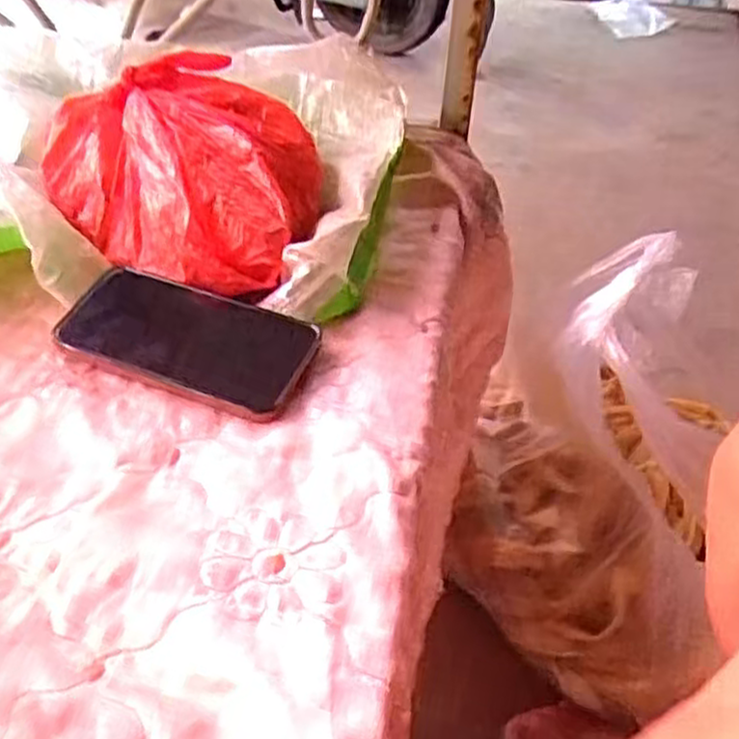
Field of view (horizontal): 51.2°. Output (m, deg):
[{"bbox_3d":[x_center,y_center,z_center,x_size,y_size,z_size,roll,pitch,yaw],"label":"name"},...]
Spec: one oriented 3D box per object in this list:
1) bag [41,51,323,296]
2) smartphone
[{"bbox_3d":[-0.127,-0.155,0.594,0.230,0.098,0.199,23,46,23],"label":"bag"},{"bbox_3d":[-0.117,-0.022,0.496,0.160,0.008,0.079,19,54,14],"label":"smartphone"}]

